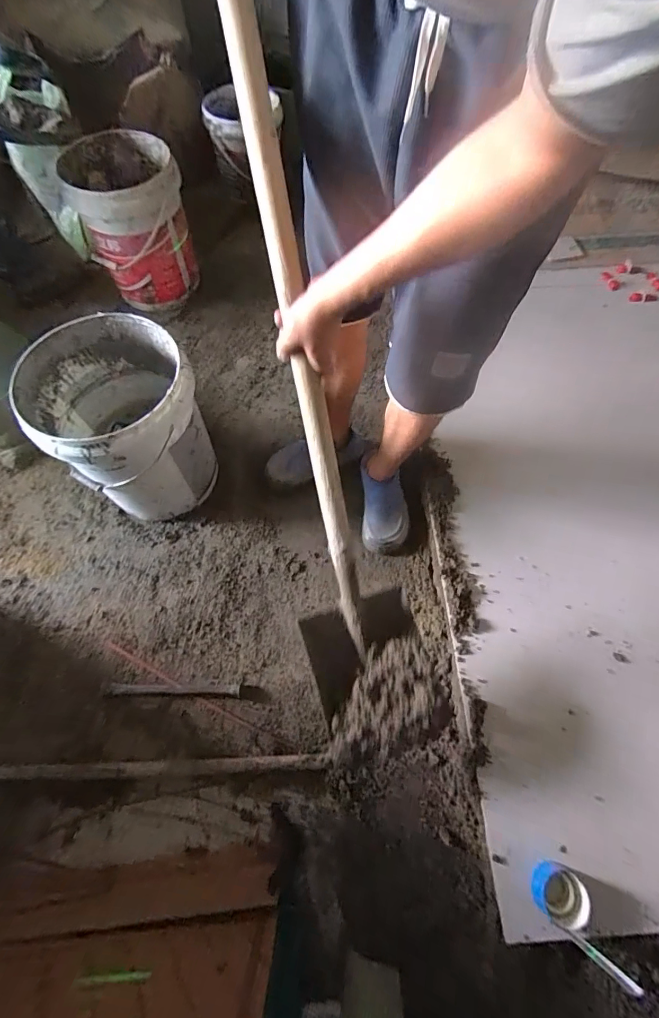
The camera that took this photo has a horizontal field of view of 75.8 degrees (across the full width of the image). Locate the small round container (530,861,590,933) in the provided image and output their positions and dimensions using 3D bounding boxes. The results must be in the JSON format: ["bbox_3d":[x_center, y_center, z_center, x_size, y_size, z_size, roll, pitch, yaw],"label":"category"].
[{"bbox_3d":[0.371,0.618,0.681,0.078,0.031,0.071,22,67,11],"label":"small round container"}]

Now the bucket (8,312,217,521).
[{"bbox_3d":[-0.419,-0.176,0.923,0.295,0.340,0.314,0,65,1],"label":"bucket"}]

